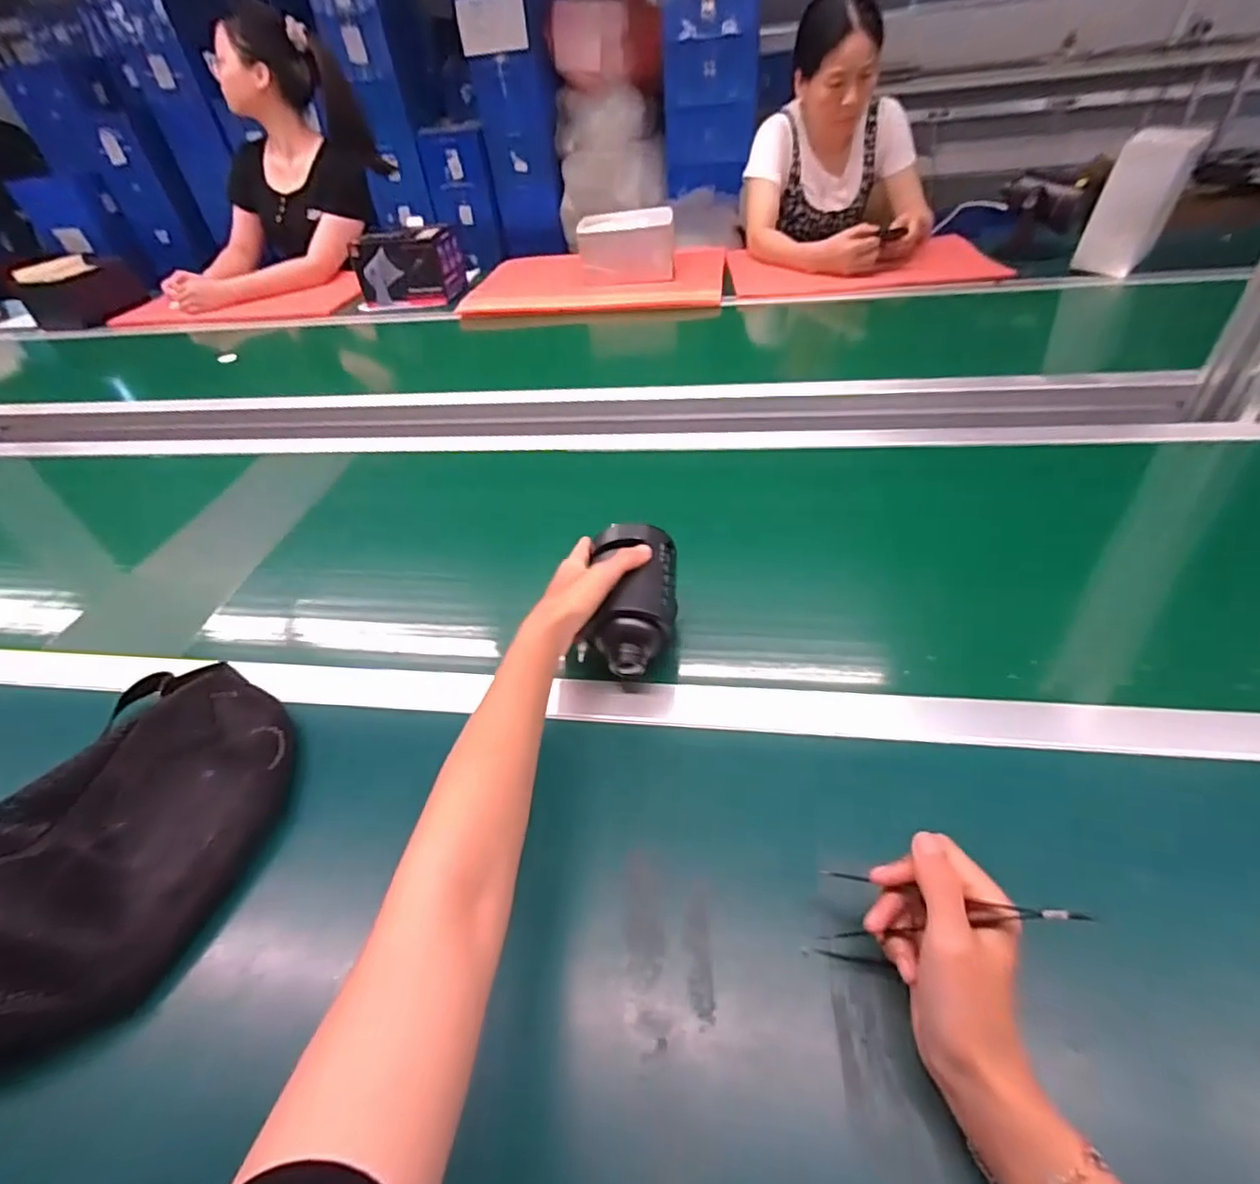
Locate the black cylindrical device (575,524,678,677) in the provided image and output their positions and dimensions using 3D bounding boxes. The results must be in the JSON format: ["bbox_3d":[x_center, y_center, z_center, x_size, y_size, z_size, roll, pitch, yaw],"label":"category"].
[{"bbox_3d":[0.002,0.005,0.515,0.069,0.067,0.135,3,61,11],"label":"black cylindrical device"}]

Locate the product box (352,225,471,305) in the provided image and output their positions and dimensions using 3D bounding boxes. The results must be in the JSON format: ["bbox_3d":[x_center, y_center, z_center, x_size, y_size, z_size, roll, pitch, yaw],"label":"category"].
[{"bbox_3d":[-0.512,-0.770,1.420,0.222,0.141,0.135,2,43,11],"label":"product box"}]

